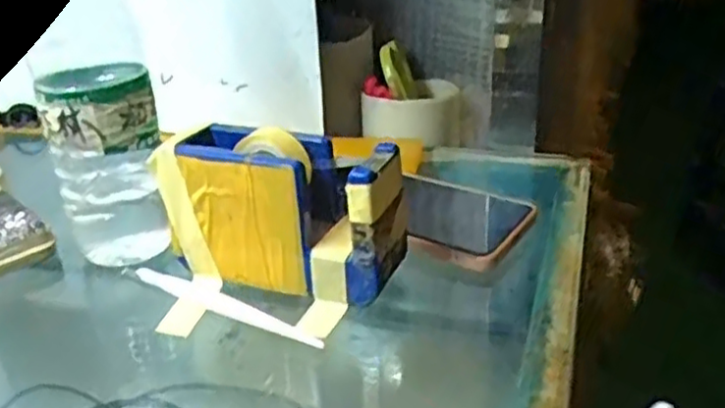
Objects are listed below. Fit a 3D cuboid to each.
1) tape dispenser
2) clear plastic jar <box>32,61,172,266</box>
[{"bbox_3d":[-0.041,0.006,0.402,0.132,0.088,0.046,10,30,23],"label":"tape dispenser"},{"bbox_3d":[-0.153,-0.027,0.436,0.061,0.106,0.058,-12,29,-18],"label":"clear plastic jar"}]

